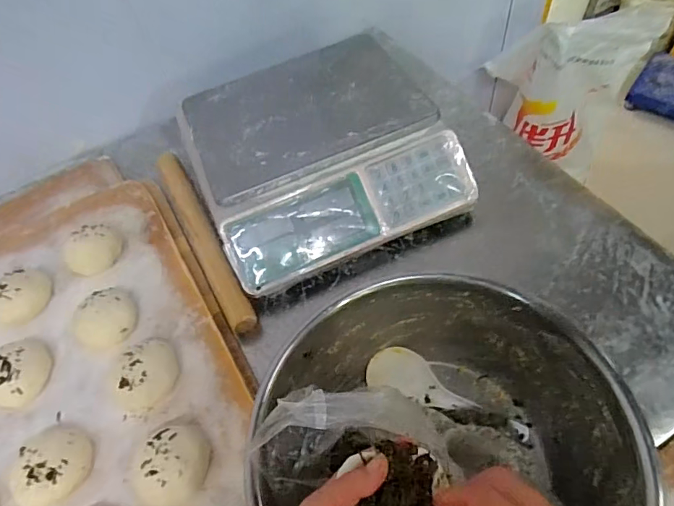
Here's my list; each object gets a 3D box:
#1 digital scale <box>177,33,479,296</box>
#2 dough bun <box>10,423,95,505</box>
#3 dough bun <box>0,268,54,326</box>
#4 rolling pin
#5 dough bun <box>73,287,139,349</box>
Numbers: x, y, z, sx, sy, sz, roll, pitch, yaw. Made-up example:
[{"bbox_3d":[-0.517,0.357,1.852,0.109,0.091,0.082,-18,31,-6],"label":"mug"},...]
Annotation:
[{"bbox_3d":[-0.027,-0.144,0.652,0.320,0.091,0.311,-22,56,-11],"label":"digital scale"},{"bbox_3d":[-0.291,0.211,0.473,0.080,0.038,0.076,10,56,12],"label":"dough bun"},{"bbox_3d":[-0.393,0.054,0.589,0.061,0.038,0.078,23,60,20],"label":"dough bun"},{"bbox_3d":[-0.191,-0.033,0.652,0.036,0.035,0.333,-26,56,-13],"label":"rolling pin"},{"bbox_3d":[-0.272,0.078,0.555,0.070,0.033,0.064,-2,54,3],"label":"dough bun"}]

